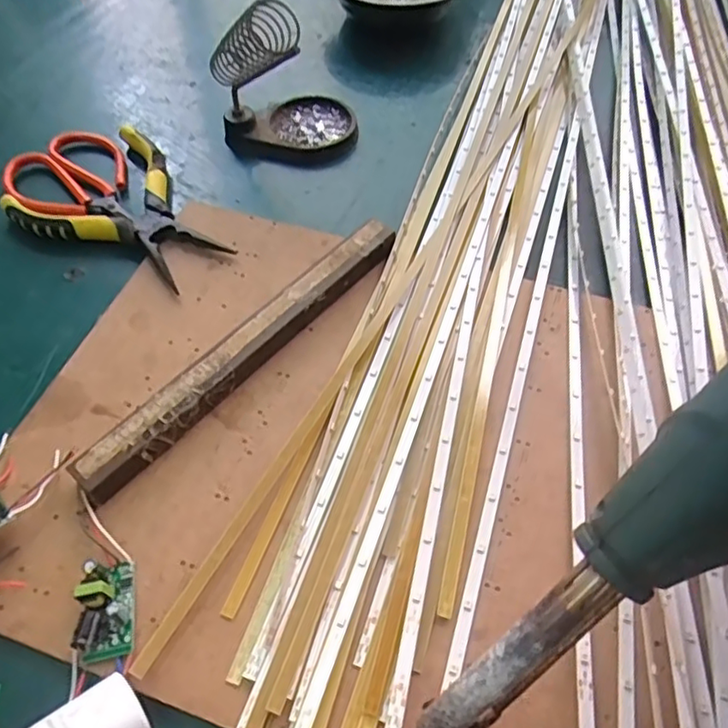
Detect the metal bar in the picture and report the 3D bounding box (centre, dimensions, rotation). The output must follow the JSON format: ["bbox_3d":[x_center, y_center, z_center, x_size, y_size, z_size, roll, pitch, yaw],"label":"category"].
[{"bbox_3d":[-0.058,-0.010,0.323,0.020,0.017,0.212,34,63,22],"label":"metal bar"}]

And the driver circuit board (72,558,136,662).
[{"bbox_3d":[-0.106,0.100,0.248,0.020,0.014,0.037,-10,56,-6],"label":"driver circuit board"}]

